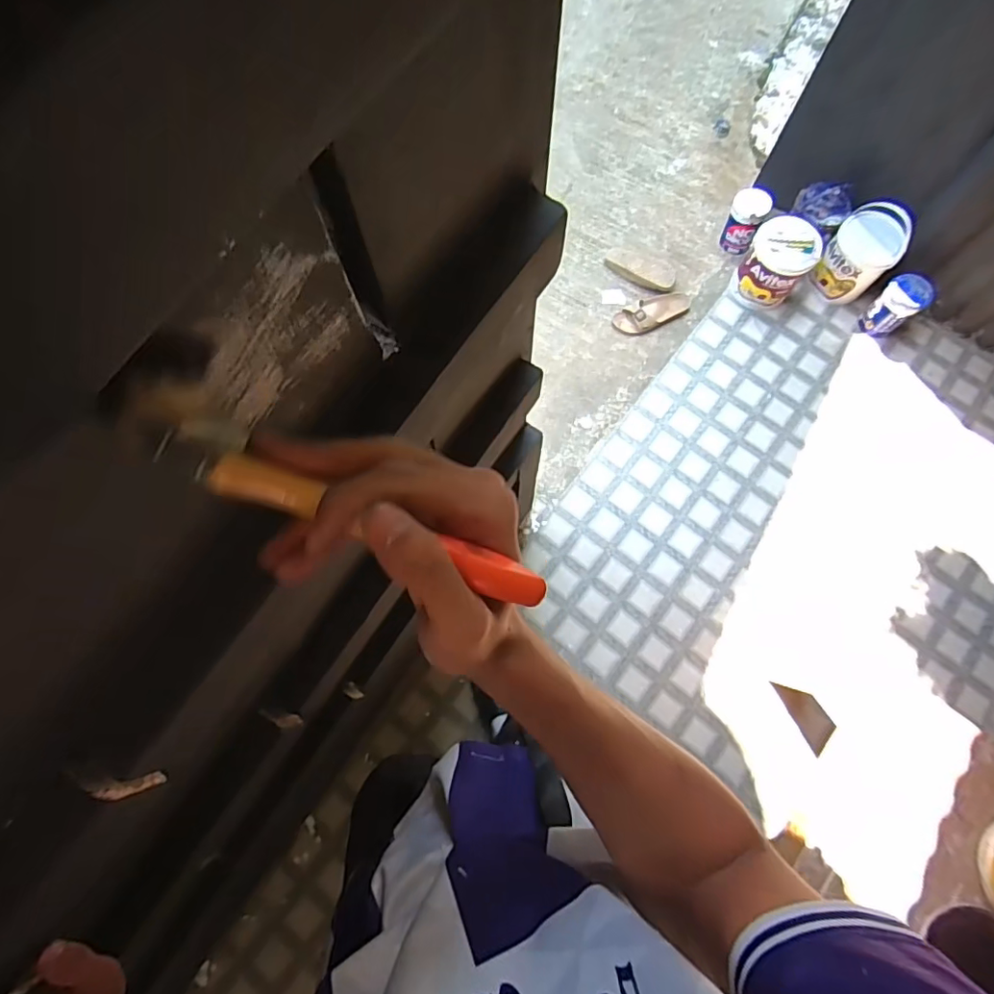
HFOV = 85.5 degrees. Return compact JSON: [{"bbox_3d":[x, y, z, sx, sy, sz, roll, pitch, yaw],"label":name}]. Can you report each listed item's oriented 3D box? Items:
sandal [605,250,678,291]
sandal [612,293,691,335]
[{"bbox_3d":[0.474,-0.743,1.746,0.232,0.056,0.122,38,76,28],"label":"sandal"},{"bbox_3d":[0.493,-0.583,1.693,0.233,0.055,0.092,-19,74,-5],"label":"sandal"}]

